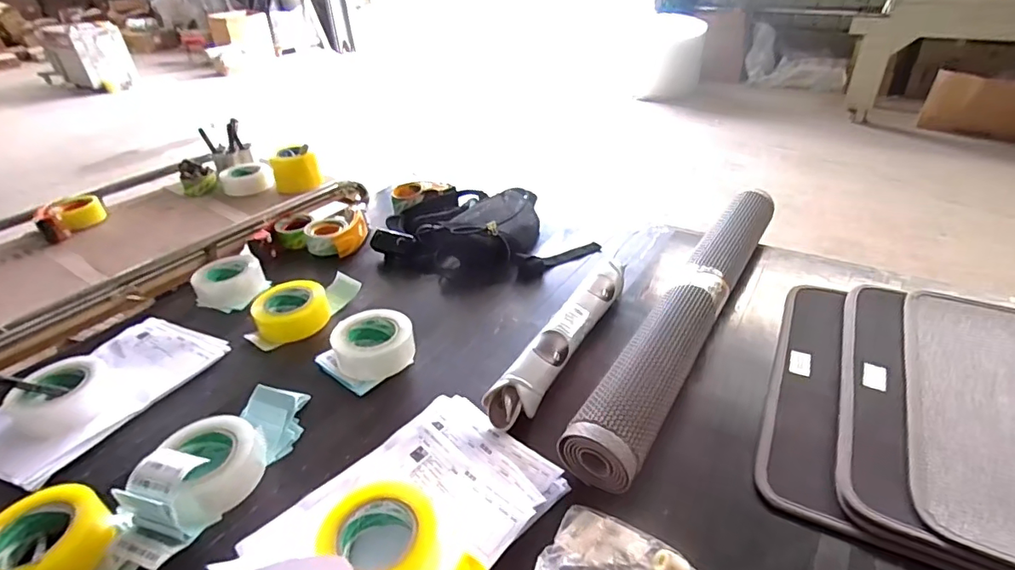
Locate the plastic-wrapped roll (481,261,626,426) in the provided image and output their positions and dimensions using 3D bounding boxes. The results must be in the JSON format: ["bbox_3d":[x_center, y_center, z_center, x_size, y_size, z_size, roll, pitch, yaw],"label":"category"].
[{"bbox_3d":[0.093,0.073,0.811,0.053,0.053,0.374,18,40,31],"label":"plastic-wrapped roll"}]

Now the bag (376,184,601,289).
[{"bbox_3d":[-0.026,-0.116,1.114,0.414,0.113,0.327,8,35,19],"label":"bag"}]

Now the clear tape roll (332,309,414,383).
[{"bbox_3d":[-0.204,0.092,0.808,0.118,0.068,0.107,-14,34,-13],"label":"clear tape roll"}]

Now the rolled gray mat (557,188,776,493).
[{"bbox_3d":[0.301,0.029,0.837,0.093,0.090,0.721,17,39,30],"label":"rolled gray mat"}]

